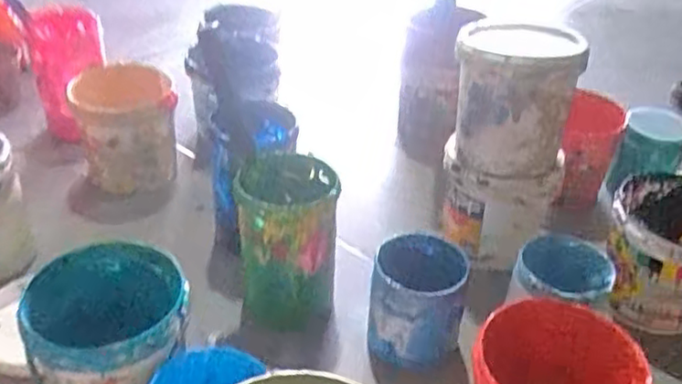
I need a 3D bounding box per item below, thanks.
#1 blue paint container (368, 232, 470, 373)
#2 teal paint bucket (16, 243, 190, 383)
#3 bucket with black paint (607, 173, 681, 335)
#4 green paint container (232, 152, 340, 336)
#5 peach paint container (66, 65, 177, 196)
[{"bbox_3d":[0.071,0.101,0.645,0.082,0.091,0.091,7,35,5],"label":"blue paint container"},{"bbox_3d":[-0.188,0.135,0.567,0.122,0.134,0.118,2,35,-1],"label":"teal paint bucket"},{"bbox_3d":[0.343,0.061,0.708,0.125,0.117,0.133,26,41,28],"label":"bucket with black paint"},{"bbox_3d":[-0.053,0.049,0.673,0.089,0.150,0.107,1,35,-4],"label":"green paint container"},{"bbox_3d":[-0.272,-0.077,0.864,0.117,0.132,0.130,-15,39,-24],"label":"peach paint container"}]

